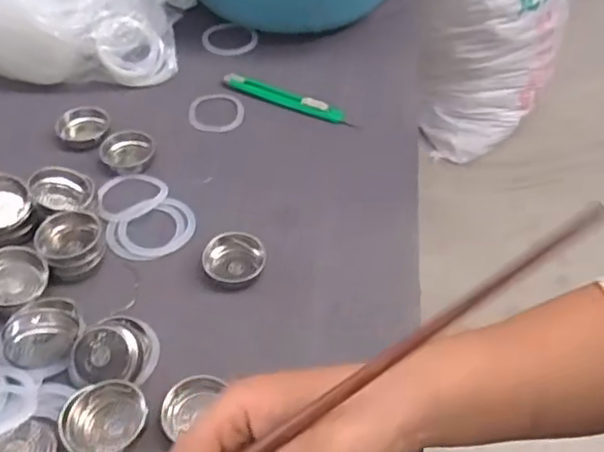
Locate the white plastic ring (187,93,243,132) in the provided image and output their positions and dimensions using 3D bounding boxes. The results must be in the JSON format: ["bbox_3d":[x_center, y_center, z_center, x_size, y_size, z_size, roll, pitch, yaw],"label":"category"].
[{"bbox_3d":[-0.080,-0.104,0.581,0.051,0.007,0.059,3,48,1],"label":"white plastic ring"}]

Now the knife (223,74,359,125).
[{"bbox_3d":[-0.014,-0.121,0.591,0.133,0.013,0.017,21,51,17],"label":"knife"}]

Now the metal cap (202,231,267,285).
[{"bbox_3d":[-0.049,0.022,0.459,0.044,0.015,0.044,1,48,-1],"label":"metal cap"}]

